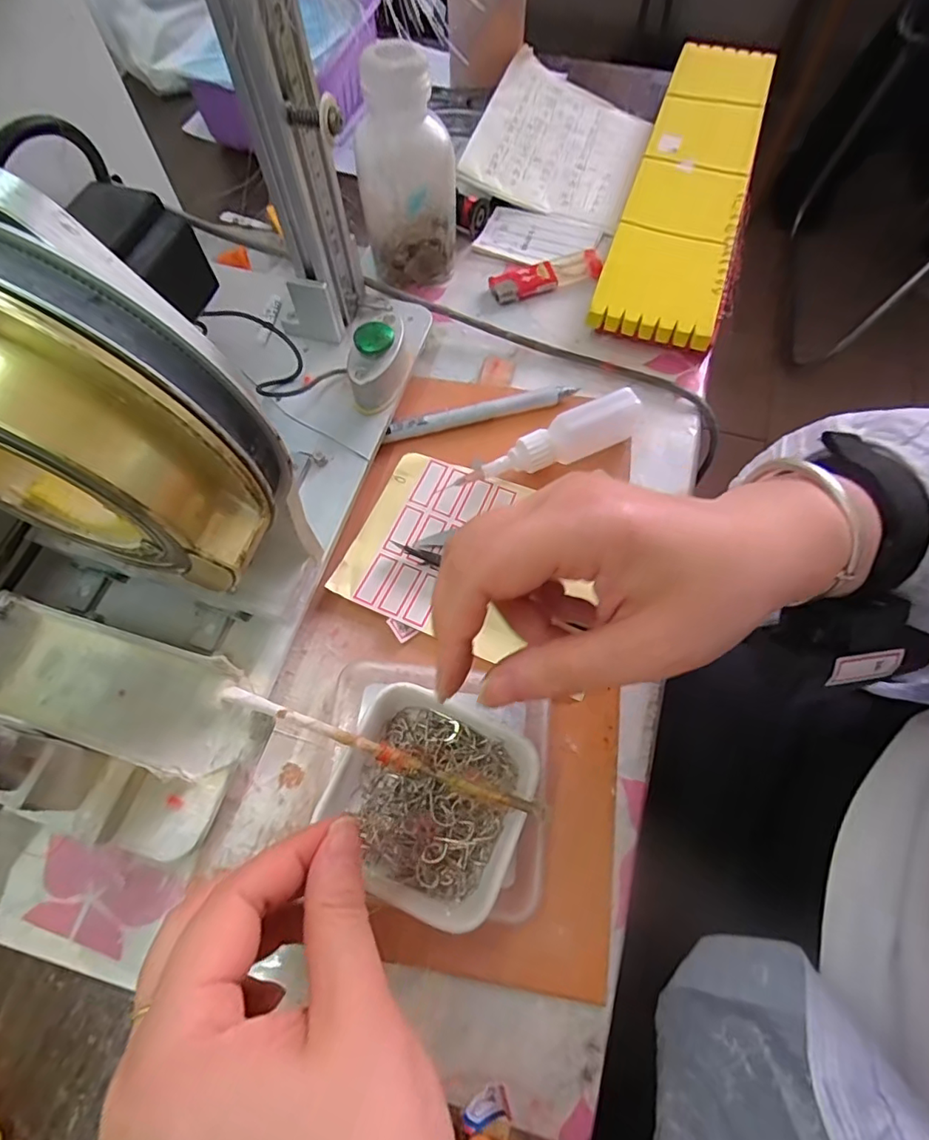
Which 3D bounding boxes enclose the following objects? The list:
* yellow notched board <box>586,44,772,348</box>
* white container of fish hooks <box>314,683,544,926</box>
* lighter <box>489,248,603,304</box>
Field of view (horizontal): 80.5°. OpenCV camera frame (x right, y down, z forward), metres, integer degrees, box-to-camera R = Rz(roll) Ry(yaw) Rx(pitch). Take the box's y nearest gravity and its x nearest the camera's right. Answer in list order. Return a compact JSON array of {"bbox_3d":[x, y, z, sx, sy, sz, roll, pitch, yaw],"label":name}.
[{"bbox_3d":[0.169,-0.292,0.407,0.080,0.016,0.313,18,71,7],"label":"yellow notched board"},{"bbox_3d":[-0.016,0.101,0.247,0.080,0.035,0.080,23,68,10],"label":"white container of fish hooks"},{"bbox_3d":[0.059,-0.216,0.400,0.081,0.012,0.025,-15,69,-9],"label":"lighter"}]

